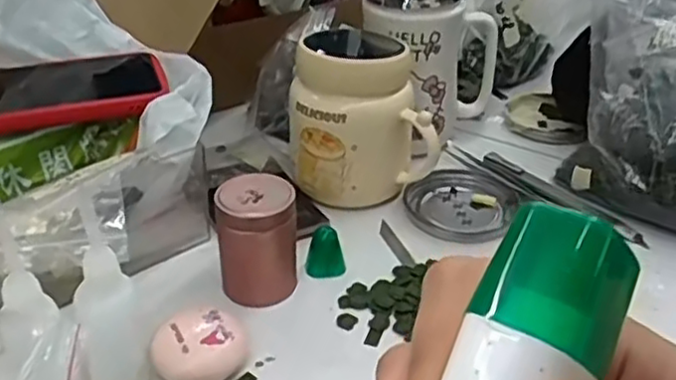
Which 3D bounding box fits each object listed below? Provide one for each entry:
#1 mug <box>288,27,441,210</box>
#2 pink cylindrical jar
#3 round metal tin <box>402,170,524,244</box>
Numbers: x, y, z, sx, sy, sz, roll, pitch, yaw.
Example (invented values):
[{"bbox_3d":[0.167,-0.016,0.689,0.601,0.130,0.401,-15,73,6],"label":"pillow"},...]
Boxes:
[{"bbox_3d":[0.016,-0.056,0.495,0.096,0.113,0.090,-1,33,-2],"label":"mug"},{"bbox_3d":[-0.047,0.029,0.406,0.043,0.065,0.035,-3,33,-6],"label":"pink cylindrical jar"},{"bbox_3d":[0.086,0.010,0.497,0.075,0.013,0.083,15,35,21],"label":"round metal tin"}]

